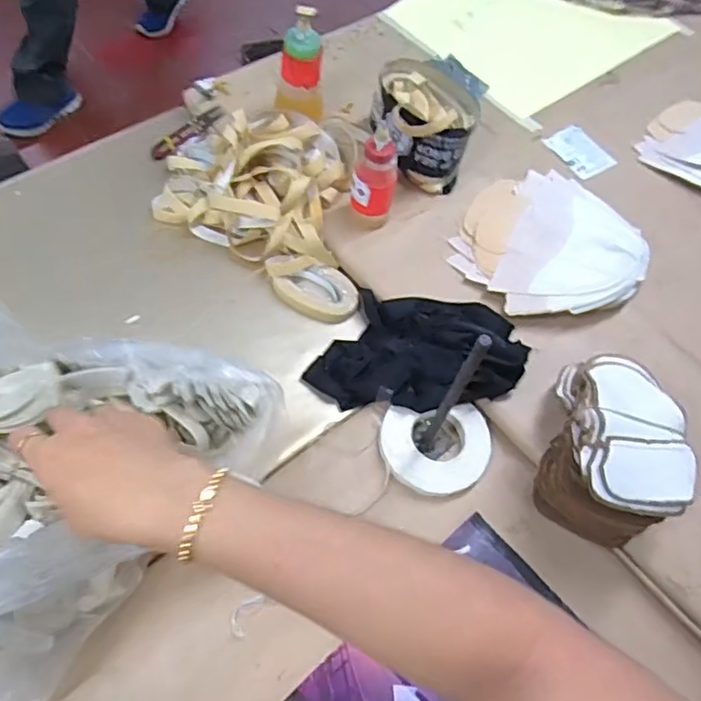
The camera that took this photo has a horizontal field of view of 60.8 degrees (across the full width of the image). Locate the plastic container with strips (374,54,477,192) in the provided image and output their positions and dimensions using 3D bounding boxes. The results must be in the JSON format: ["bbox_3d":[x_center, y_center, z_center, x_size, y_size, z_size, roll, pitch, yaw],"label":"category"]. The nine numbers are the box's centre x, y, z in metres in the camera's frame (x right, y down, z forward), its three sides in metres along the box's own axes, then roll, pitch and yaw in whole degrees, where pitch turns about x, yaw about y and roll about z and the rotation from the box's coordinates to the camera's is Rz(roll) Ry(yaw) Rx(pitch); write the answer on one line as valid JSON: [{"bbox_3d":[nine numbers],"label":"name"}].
[{"bbox_3d":[0.093,-0.294,0.782,0.128,0.103,0.130,12,60,0],"label":"plastic container with strips"}]

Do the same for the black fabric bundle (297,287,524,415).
[{"bbox_3d":[0.081,0.002,0.671,0.234,0.060,0.143,13,60,0],"label":"black fabric bundle"}]

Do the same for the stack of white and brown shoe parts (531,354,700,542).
[{"bbox_3d":[0.260,0.092,0.596,0.115,0.118,0.165,17,60,2],"label":"stack of white and brown shoe parts"}]

